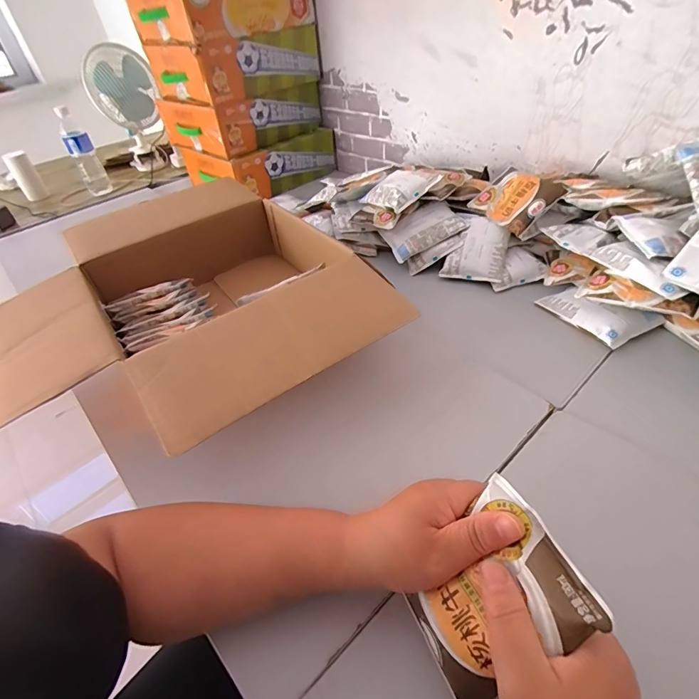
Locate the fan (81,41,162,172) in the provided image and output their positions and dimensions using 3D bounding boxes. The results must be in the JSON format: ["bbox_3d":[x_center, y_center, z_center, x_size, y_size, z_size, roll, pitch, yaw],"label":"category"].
[{"bbox_3d":[-0.692,-0.753,1.308,0.194,0.353,0.164,-18,43,-12],"label":"fan"}]

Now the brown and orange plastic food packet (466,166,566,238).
[{"bbox_3d":[0.264,-0.242,0.652,0.090,0.019,0.118,-50,48,13],"label":"brown and orange plastic food packet"}]

